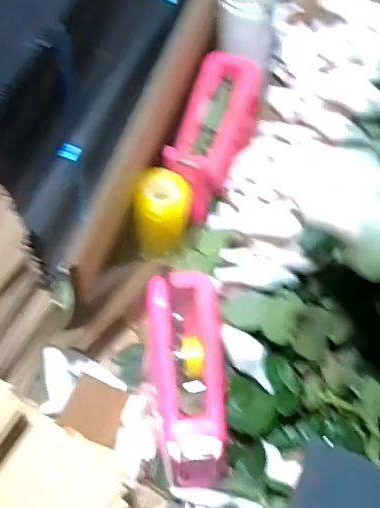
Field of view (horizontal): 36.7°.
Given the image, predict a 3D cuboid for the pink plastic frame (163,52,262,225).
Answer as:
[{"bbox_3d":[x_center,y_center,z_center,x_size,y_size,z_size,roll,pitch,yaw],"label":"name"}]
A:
[{"bbox_3d":[0.031,-0.148,0.726,0.086,0.076,0.214,18,64,12],"label":"pink plastic frame"}]

